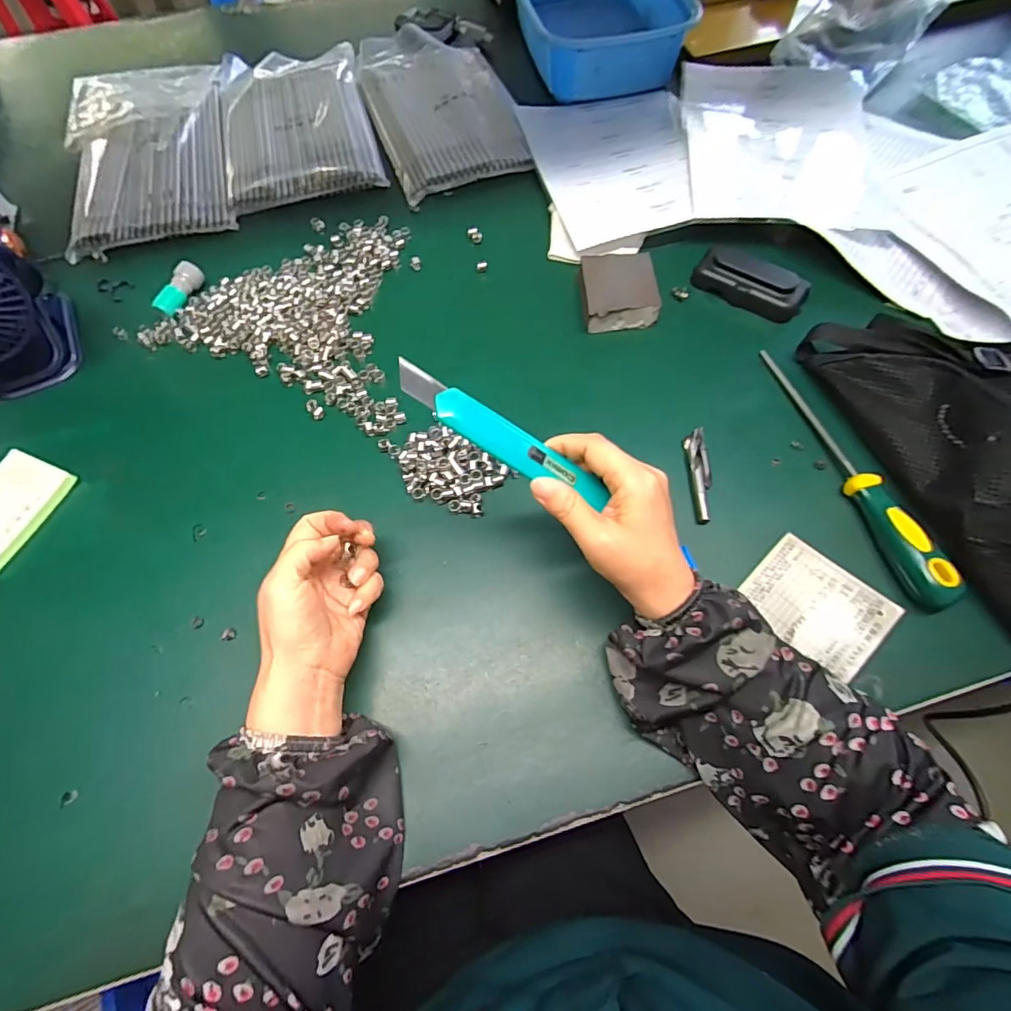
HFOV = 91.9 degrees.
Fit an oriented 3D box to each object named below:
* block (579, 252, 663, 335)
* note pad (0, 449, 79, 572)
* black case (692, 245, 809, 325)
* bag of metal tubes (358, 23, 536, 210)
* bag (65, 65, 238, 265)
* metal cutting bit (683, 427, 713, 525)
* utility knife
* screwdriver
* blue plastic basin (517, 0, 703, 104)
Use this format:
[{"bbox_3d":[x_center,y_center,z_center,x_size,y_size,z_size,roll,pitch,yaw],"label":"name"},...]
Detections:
[{"bbox_3d":[0.110,-0.212,0.480,0.072,0.025,0.083,-3,65,1],"label":"block"},{"bbox_3d":[-0.416,0.004,0.407,0.063,0.018,0.095,21,67,11],"label":"note pad"},{"bbox_3d":[0.235,-0.216,0.470,0.103,0.026,0.044,35,71,17],"label":"black case"},{"bbox_3d":[-0.084,-0.526,0.635,0.179,0.016,0.329,-18,66,-6],"label":"bag of metal tubes"},{"bbox_3d":[-0.441,-0.440,0.600,0.179,0.035,0.314,-16,65,-5],"label":"bag"},{"bbox_3d":[0.159,-0.025,0.402,0.018,0.014,0.086,0,65,2],"label":"metal cutting bit"},{"bbox_3d":[-0.001,-0.041,0.290,0.138,0.013,0.024,30,69,-12],"label":"utility knife"},{"bbox_3d":[0.274,-0.037,0.386,0.026,0.034,0.241,-12,65,-3],"label":"screwdriver"},{"bbox_3d":[0.122,-0.670,0.667,0.208,0.067,0.294,-11,65,-3],"label":"blue plastic basin"}]

